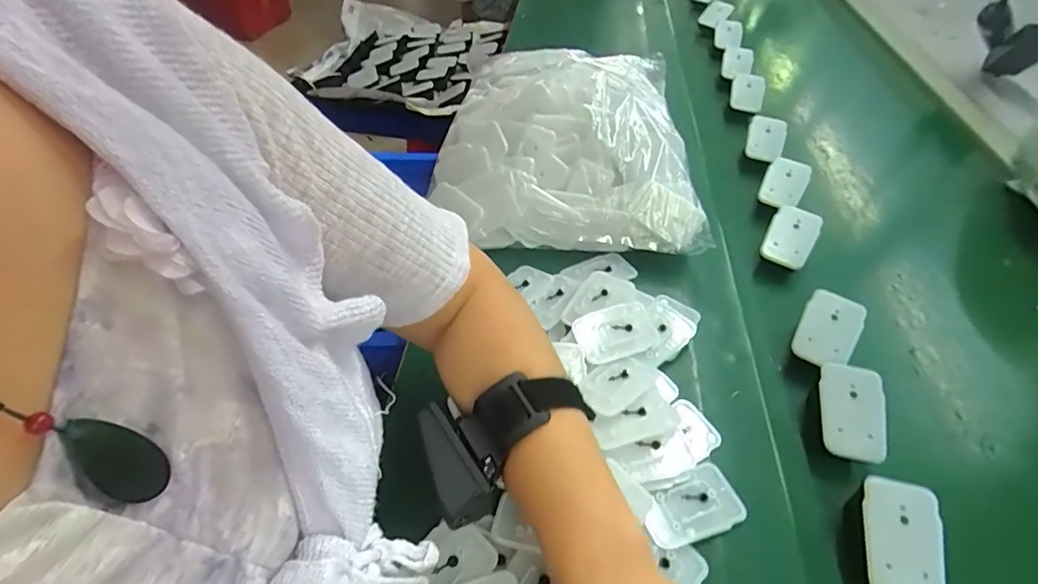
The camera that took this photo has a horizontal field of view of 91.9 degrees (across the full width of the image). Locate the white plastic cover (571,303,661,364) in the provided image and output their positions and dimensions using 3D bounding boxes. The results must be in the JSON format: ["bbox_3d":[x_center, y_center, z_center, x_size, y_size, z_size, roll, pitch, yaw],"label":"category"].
[{"bbox_3d":[0.083,0.032,0.427,0.071,0.006,0.048,-17,50,-16],"label":"white plastic cover"}]

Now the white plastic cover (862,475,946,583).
[{"bbox_3d":[0.236,0.153,0.308,0.041,0.006,0.069,8,68,18],"label":"white plastic cover"}]

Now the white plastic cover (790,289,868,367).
[{"bbox_3d":[0.260,0.032,0.421,0.044,0.008,0.064,26,76,20],"label":"white plastic cover"}]

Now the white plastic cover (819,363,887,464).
[{"bbox_3d":[0.244,0.087,0.367,0.041,0.009,0.068,9,67,9],"label":"white plastic cover"}]

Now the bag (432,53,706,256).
[{"bbox_3d":[0.056,-0.180,0.570,0.282,0.096,0.282,6,48,4],"label":"bag"}]

